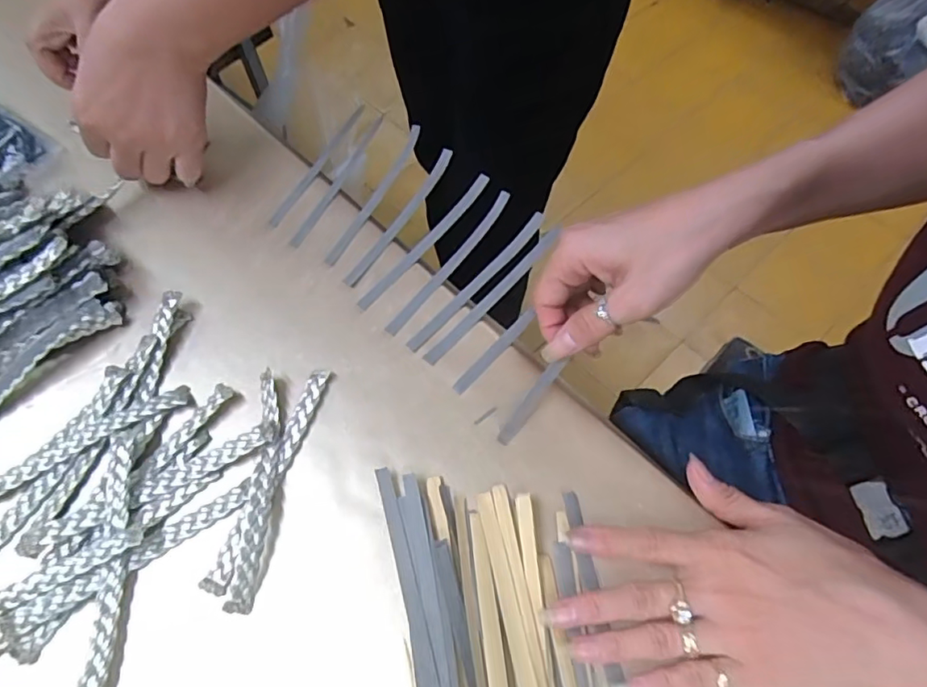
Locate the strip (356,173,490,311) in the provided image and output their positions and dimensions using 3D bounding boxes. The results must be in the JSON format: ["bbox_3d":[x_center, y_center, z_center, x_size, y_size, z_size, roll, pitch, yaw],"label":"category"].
[{"bbox_3d":[-0.028,-0.074,0.392,0.011,0.023,0.127,38,68,20],"label":"strip"}]

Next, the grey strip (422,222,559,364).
[{"bbox_3d":[0.020,-0.033,0.369,0.123,0.023,0.009,-41,68,-19],"label":"grey strip"}]

